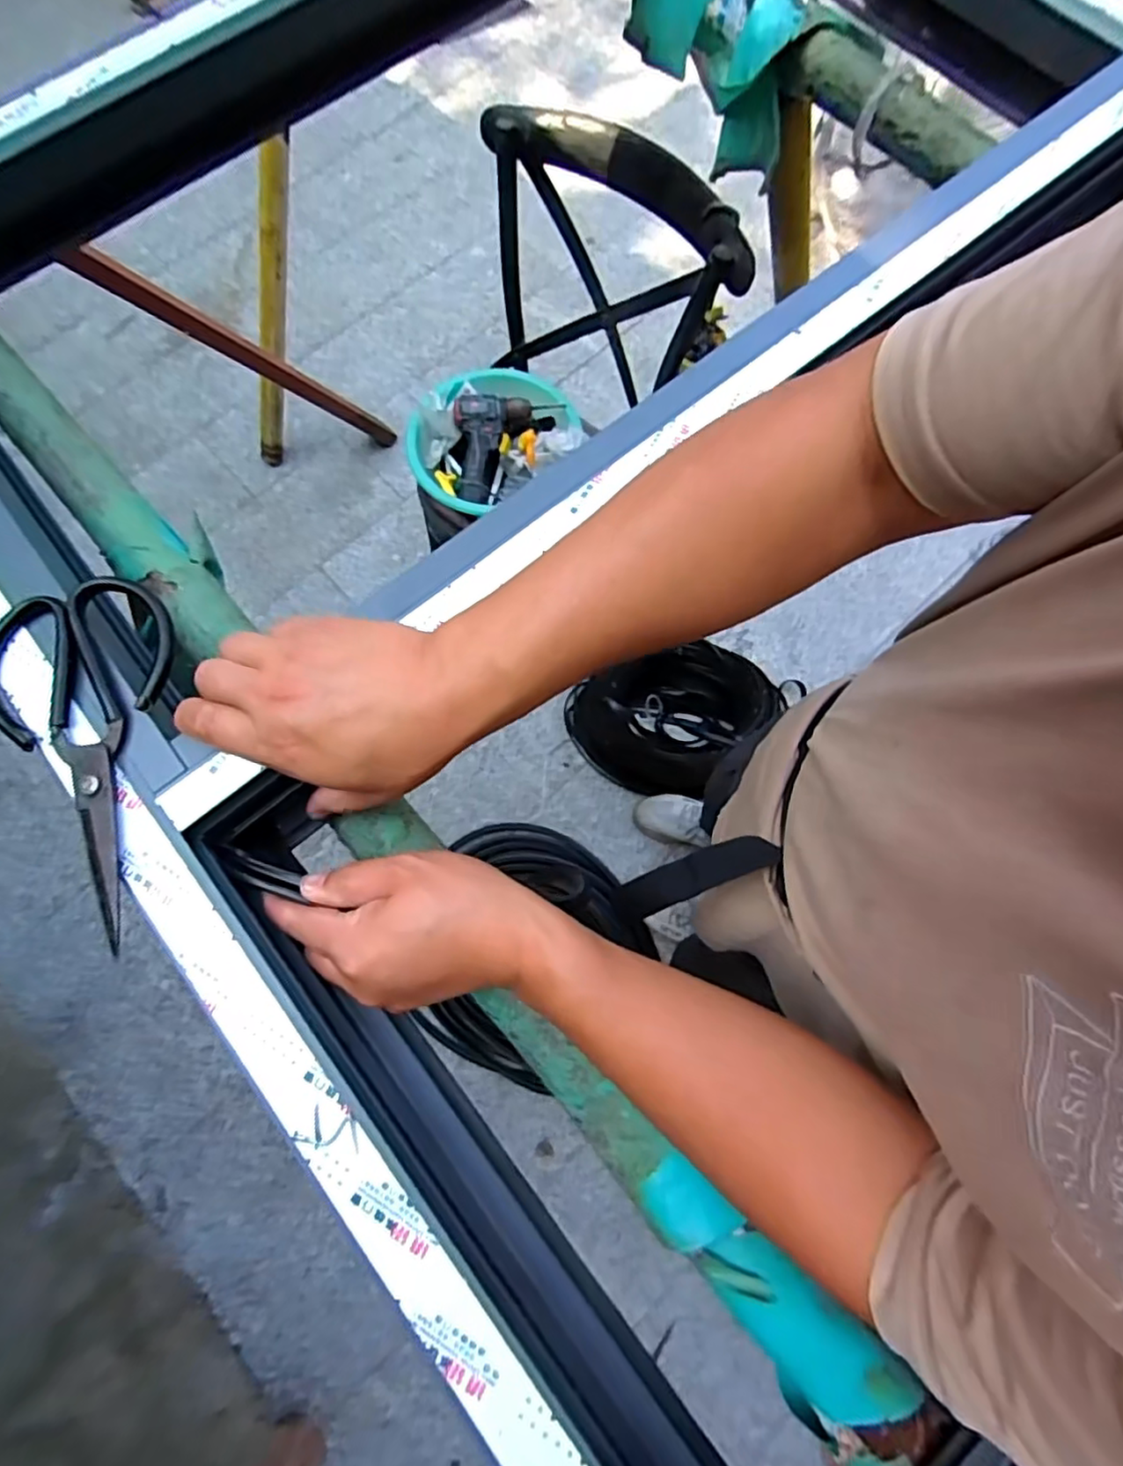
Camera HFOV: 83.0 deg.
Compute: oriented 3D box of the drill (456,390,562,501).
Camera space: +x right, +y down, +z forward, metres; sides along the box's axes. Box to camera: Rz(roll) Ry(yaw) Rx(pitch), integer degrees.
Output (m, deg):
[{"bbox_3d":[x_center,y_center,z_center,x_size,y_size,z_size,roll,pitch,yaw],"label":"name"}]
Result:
[{"bbox_3d":[-0.109,-0.518,1.143,0.176,0.064,0.217,6,75,3],"label":"drill"}]

